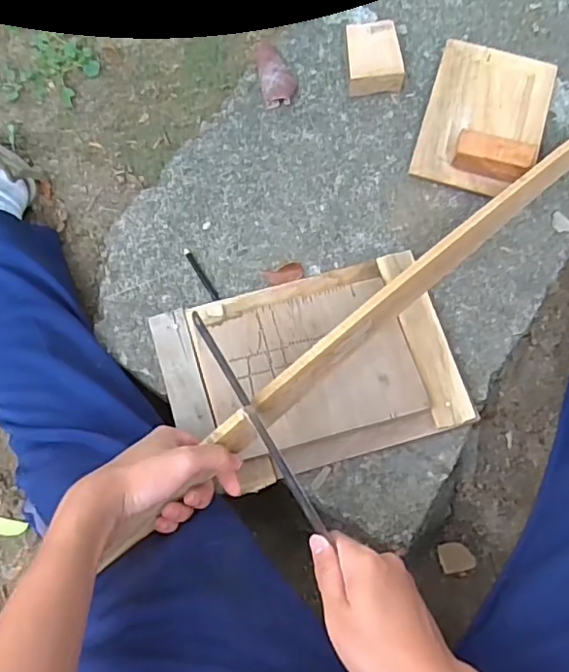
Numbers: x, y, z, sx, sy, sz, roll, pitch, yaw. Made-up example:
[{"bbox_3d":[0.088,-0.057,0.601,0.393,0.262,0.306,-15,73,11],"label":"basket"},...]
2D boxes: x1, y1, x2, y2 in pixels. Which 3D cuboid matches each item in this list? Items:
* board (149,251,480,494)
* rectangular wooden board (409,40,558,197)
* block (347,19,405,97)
[{"bbox_3d":[0.026,0.033,0.629,0.309,0.041,0.216,-15,71,-7],"label":"board"},{"bbox_3d":[0.262,-0.283,0.741,0.155,0.021,0.219,19,73,6],"label":"rectangular wooden board"},{"bbox_3d":[0.118,-0.367,0.768,0.073,0.041,0.102,-3,70,-2],"label":"block"}]

